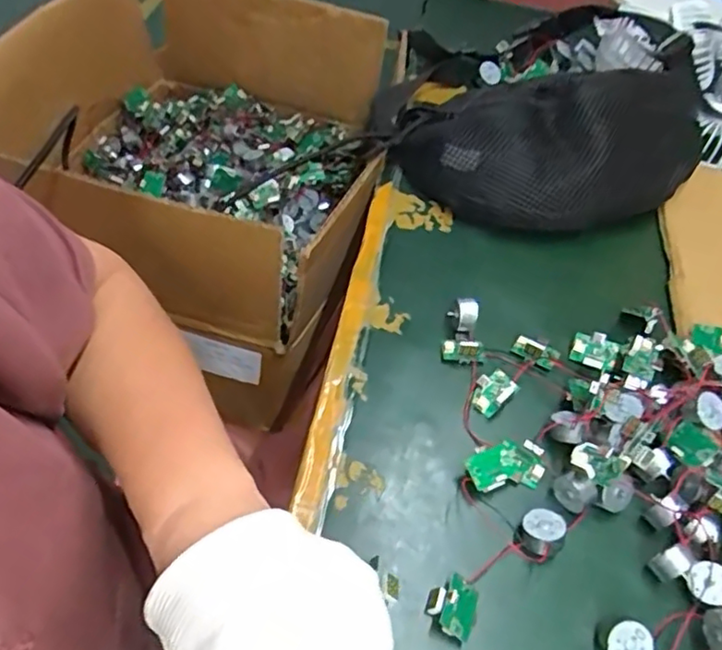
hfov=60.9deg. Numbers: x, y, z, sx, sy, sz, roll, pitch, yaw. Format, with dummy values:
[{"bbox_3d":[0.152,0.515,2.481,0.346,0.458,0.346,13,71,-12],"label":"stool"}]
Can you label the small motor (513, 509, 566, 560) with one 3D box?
[{"bbox_3d":[0.103,0.119,0.352,0.023,0.018,0.027,30,56,13],"label":"small motor"}]

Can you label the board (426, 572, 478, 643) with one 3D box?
[{"bbox_3d":[0.048,0.149,0.326,0.024,0.020,0.029,24,54,9],"label":"board"}]

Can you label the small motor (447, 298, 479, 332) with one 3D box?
[{"bbox_3d":[0.072,-0.007,0.435,0.020,0.021,0.020,16,54,3],"label":"small motor"}]

